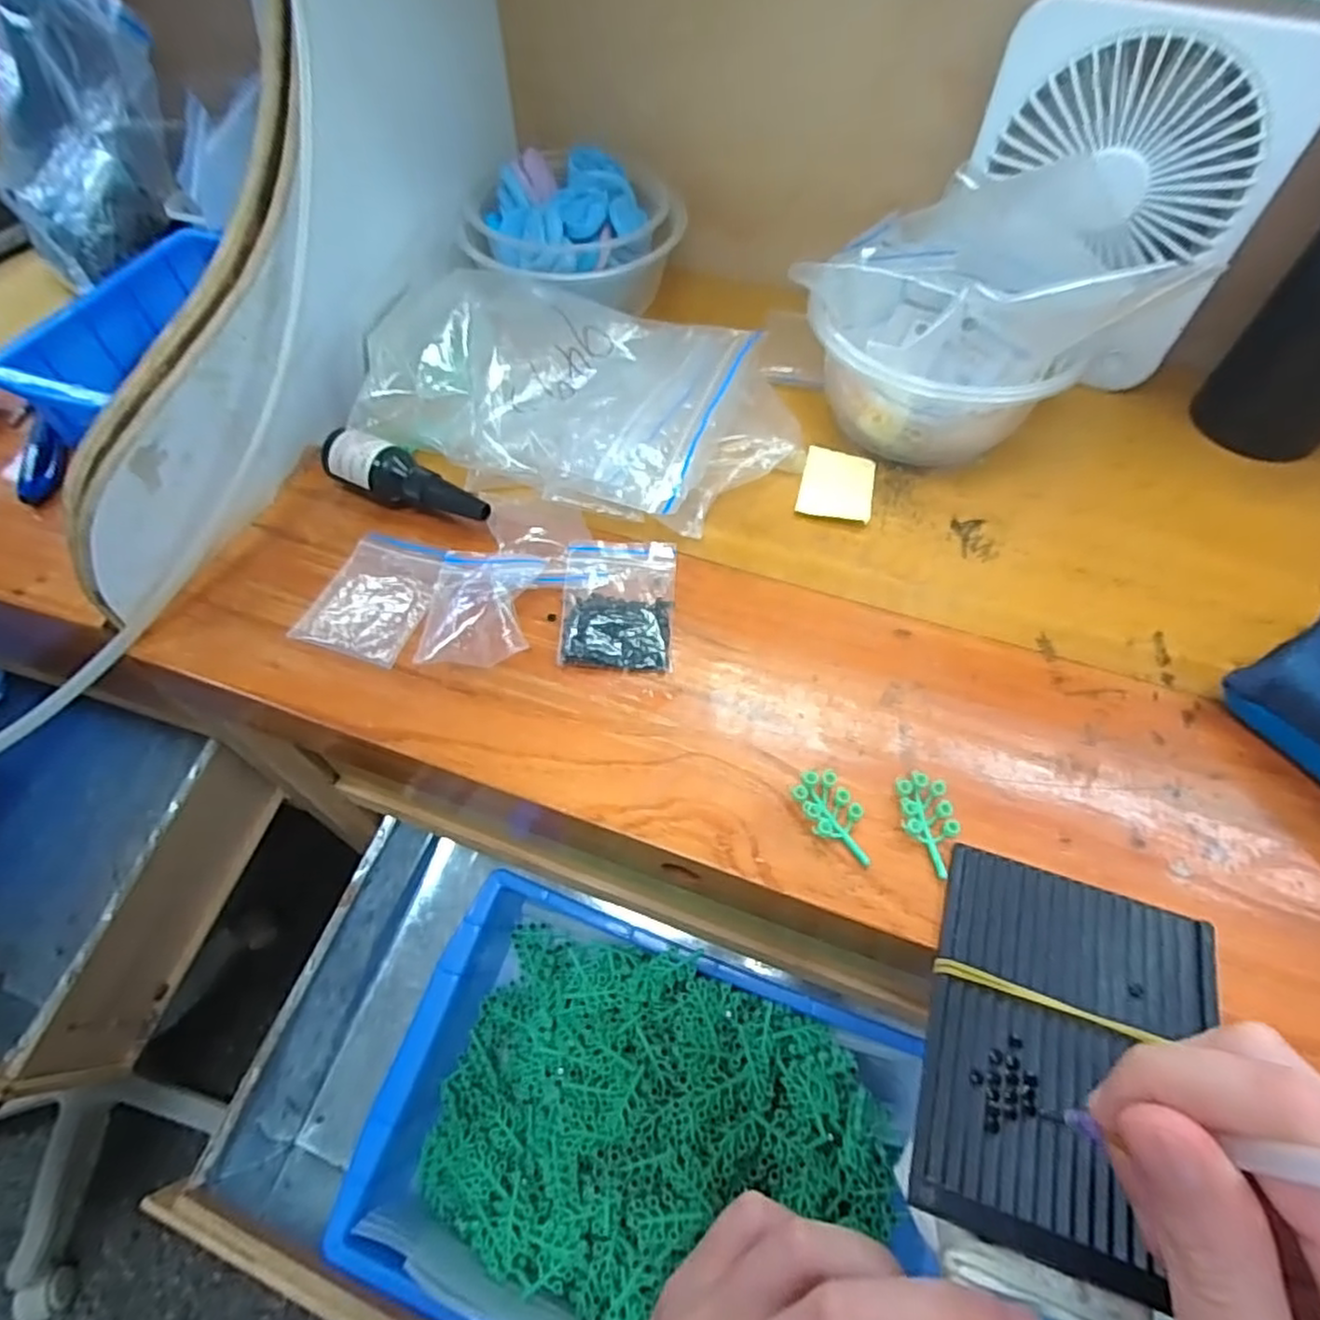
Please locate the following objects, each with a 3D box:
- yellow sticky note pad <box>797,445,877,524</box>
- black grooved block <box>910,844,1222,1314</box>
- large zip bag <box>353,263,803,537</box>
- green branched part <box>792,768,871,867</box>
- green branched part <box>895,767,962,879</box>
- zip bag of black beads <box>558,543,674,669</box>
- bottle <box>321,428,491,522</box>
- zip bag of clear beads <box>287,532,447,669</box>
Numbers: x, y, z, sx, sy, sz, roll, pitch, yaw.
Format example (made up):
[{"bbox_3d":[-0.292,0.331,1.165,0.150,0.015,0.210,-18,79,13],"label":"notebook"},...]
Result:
[{"bbox_3d":[0.092,-0.091,0.354,0.037,0.004,0.048,13,58,8],"label":"yellow sticky note pad"},{"bbox_3d":[0.126,0.120,0.212,0.080,0.006,0.108,18,58,11],"label":"black grooved block"},{"bbox_3d":[-0.030,-0.137,0.349,0.197,0.058,0.146,18,58,11],"label":"large zip bag"},{"bbox_3d":[0.064,0.057,0.251,0.021,0.007,0.037,-21,59,-13],"label":"green branched part"},{"bbox_3d":[0.098,0.059,0.251,0.020,0.007,0.036,2,57,1],"label":"green branched part"},{"bbox_3d":[-0.018,-0.027,0.308,0.049,0.004,0.073,2,57,1],"label":"zip bag of black beads"},{"bbox_3d":[-0.121,-0.087,0.332,0.085,0.028,0.024,18,58,11],"label":"bottle"},{"bbox_3d":[-0.126,-0.030,0.308,0.049,0.004,0.068,13,58,8],"label":"zip bag of clear beads"}]

